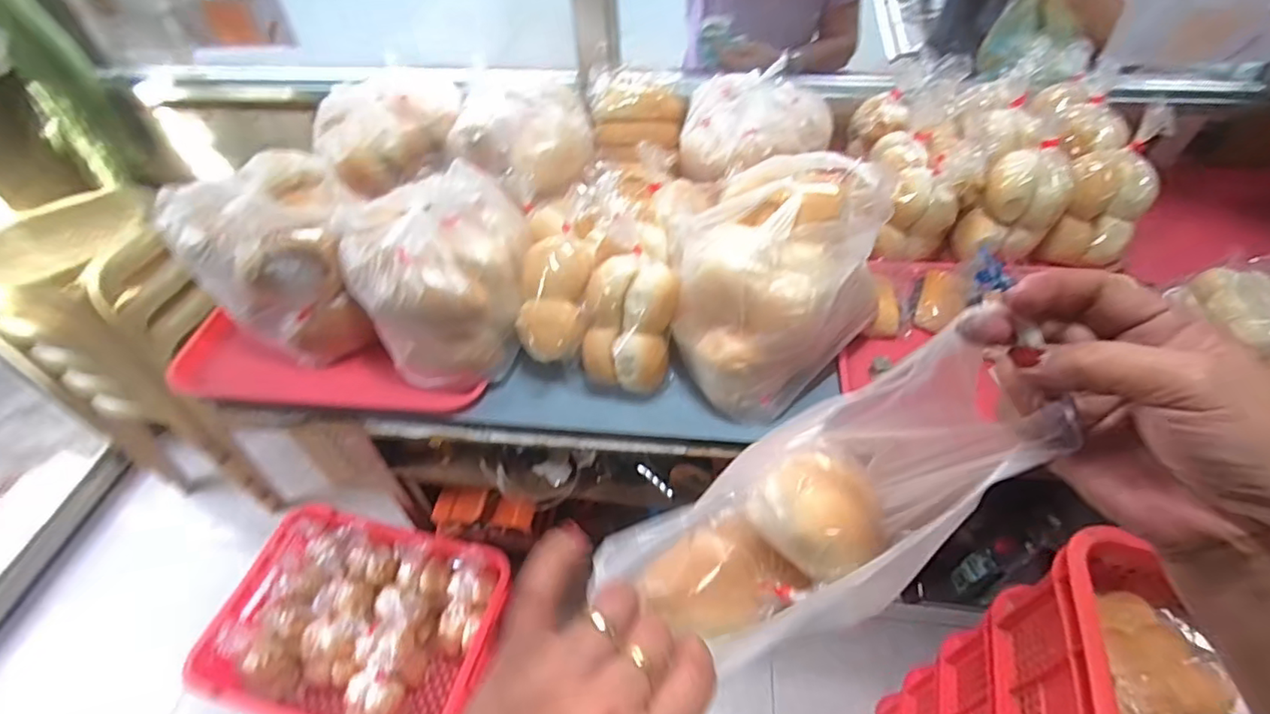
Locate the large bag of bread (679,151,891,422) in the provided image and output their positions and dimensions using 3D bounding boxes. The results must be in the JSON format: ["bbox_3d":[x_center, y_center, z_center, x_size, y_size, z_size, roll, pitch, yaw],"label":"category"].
[{"bbox_3d":[0.159,-0.091,0.667,0.245,0.197,0.176,-32,54,-23],"label":"large bag of bread"}]

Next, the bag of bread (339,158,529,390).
[{"bbox_3d":[-0.234,-0.098,0.686,0.193,0.192,0.181,-1,48,2],"label":"bag of bread"}]

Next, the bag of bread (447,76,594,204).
[{"bbox_3d":[-0.165,-0.330,0.867,0.217,0.115,0.217,-16,50,-11],"label":"bag of bread"}]

